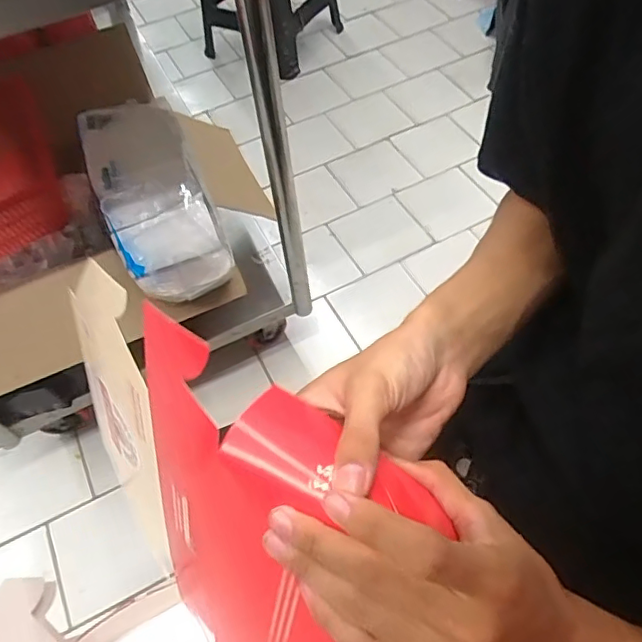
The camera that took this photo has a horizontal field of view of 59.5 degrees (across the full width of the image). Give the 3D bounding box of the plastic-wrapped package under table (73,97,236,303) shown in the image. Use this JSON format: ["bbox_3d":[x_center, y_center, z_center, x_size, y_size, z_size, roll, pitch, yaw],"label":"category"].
[{"bbox_3d":[-0.248,-0.187,0.839,0.149,0.119,0.300,-21,75,-9],"label":"plastic-wrapped package under table"}]

